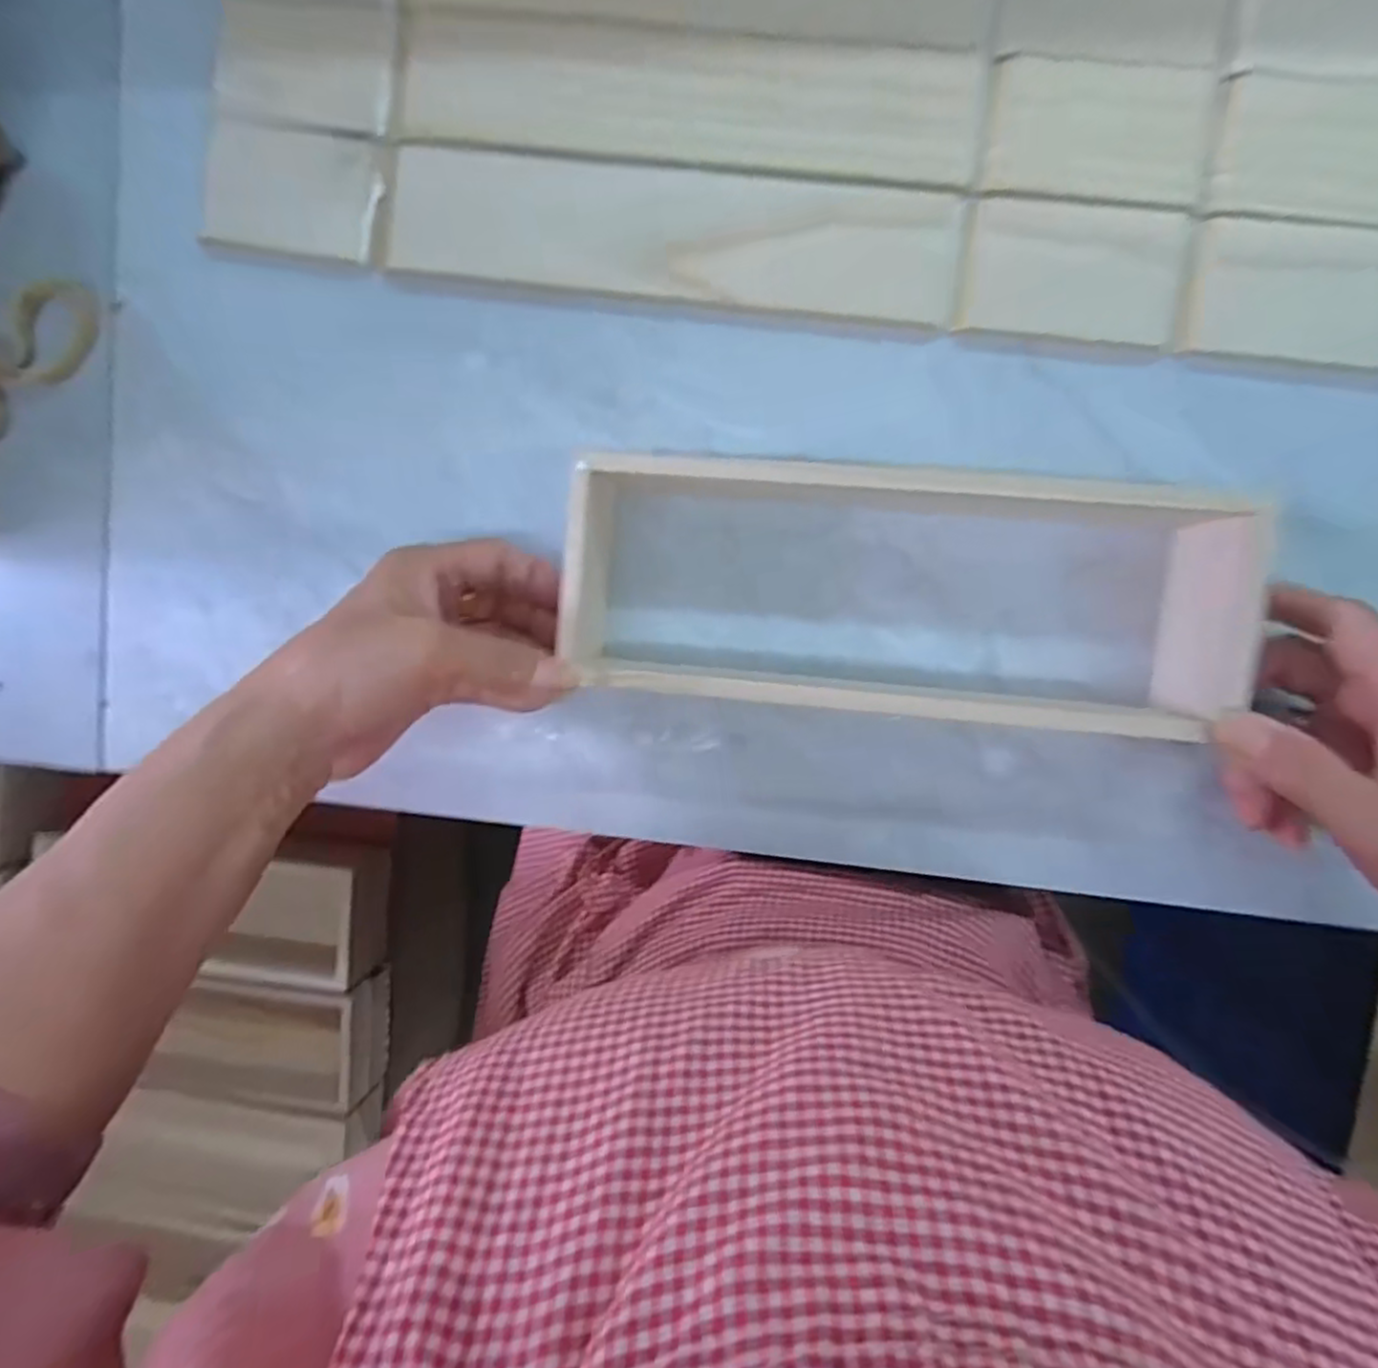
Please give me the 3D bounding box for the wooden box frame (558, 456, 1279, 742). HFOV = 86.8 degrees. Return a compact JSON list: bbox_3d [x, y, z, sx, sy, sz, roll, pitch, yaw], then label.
[{"bbox_3d":[0.090,-0.041,0.319,0.285,0.057,0.101,4,97,2],"label":"wooden box frame"}]

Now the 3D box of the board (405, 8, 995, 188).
[{"bbox_3d":[-0.002,-0.273,0.336,0.265,0.008,0.056,8,97,5],"label":"board"}]

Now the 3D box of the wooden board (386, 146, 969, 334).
[{"bbox_3d":[-0.010,-0.214,0.350,0.270,0.011,0.059,9,97,5],"label":"wooden board"}]

